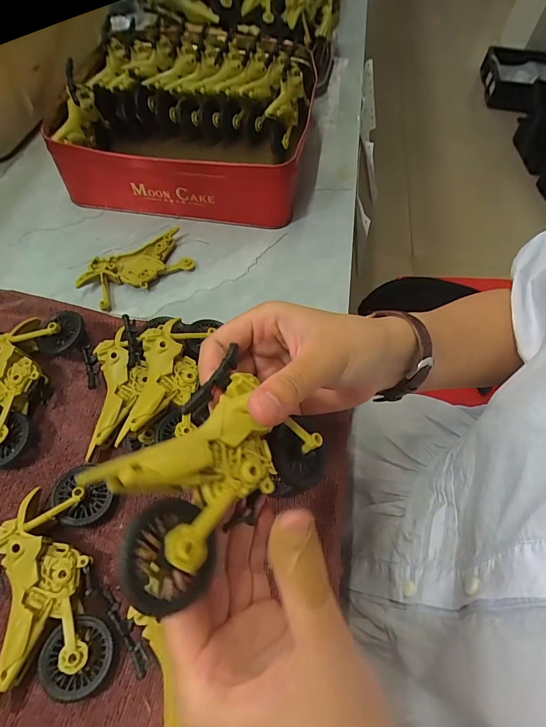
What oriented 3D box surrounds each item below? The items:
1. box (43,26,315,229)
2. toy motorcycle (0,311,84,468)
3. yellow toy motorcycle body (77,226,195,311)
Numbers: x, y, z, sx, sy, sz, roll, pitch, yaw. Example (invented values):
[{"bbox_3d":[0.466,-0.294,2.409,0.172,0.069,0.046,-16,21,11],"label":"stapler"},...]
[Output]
[{"bbox_3d":[-0.086,-0.269,0.432,0.240,0.079,0.255,10,59,1],"label":"box"},{"bbox_3d":[-0.182,0.013,0.280,0.053,0.029,0.112,15,60,4],"label":"toy motorcycle"},{"bbox_3d":[-0.122,-0.086,0.355,0.097,0.014,0.046,-32,67,-20],"label":"yellow toy motorcycle body"}]

